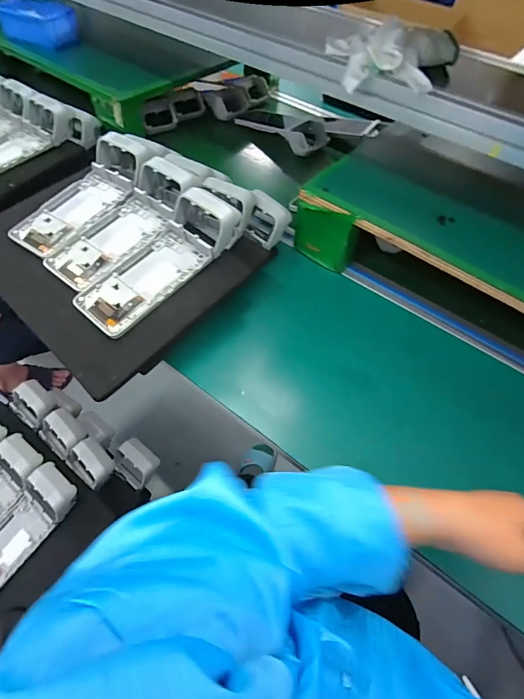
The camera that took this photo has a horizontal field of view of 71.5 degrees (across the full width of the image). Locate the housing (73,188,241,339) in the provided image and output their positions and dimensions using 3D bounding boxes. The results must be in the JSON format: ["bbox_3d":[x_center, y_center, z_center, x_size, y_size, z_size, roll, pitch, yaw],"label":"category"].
[{"bbox_3d":[-0.124,-0.118,0.449,0.091,0.062,0.224,34,61,18],"label":"housing"}]

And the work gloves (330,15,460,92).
[{"bbox_3d":[0.178,-0.409,0.500,0.183,0.050,0.136,13,57,6],"label":"work gloves"}]

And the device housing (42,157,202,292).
[{"bbox_3d":[-0.175,-0.183,0.485,0.091,0.059,0.246,36,62,19],"label":"device housing"}]

